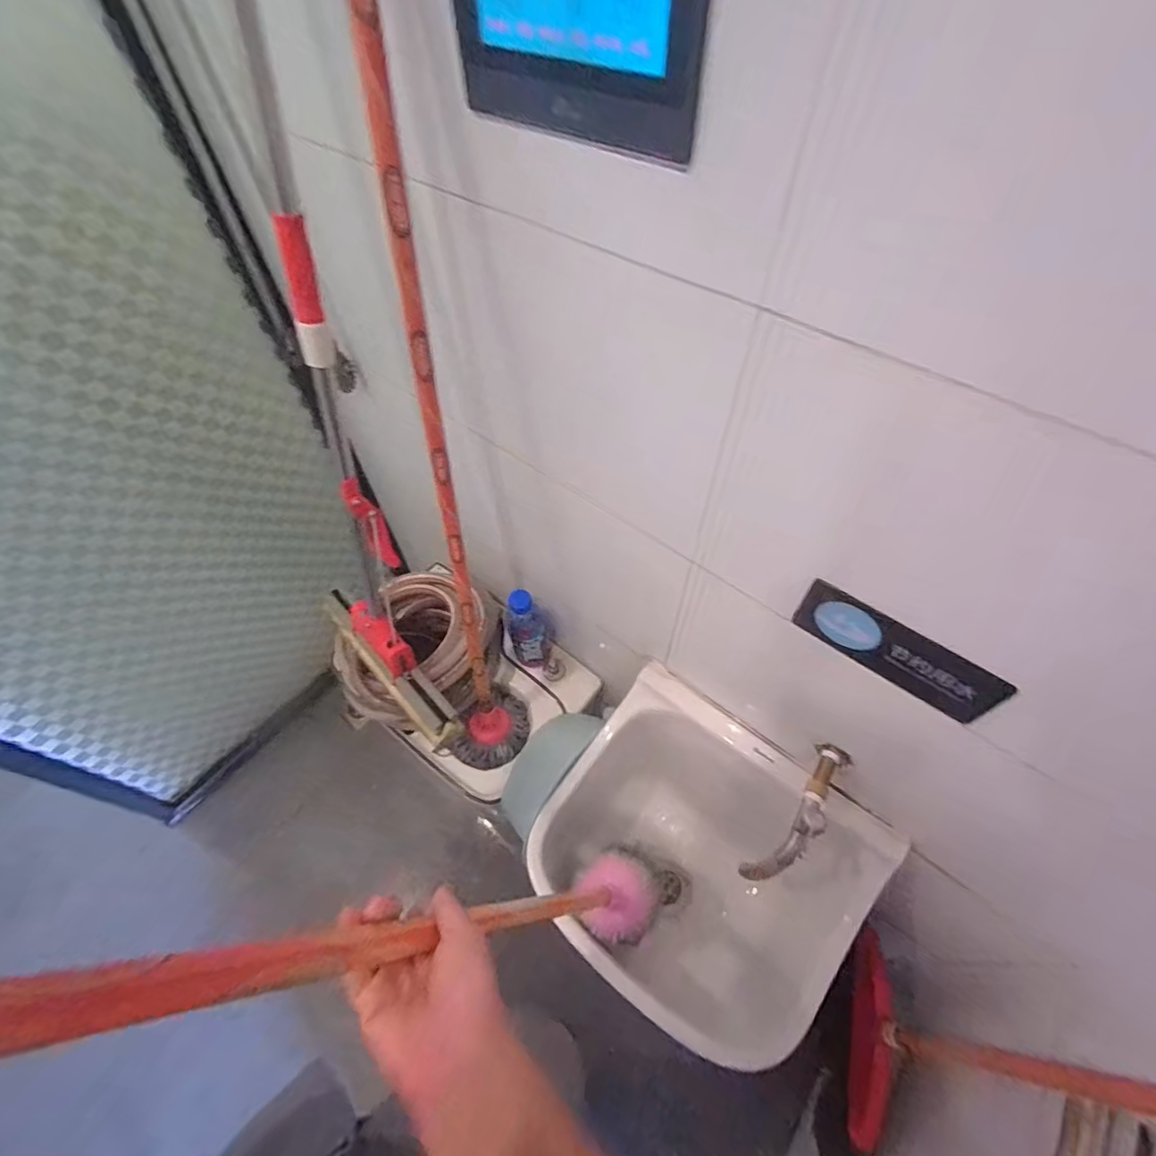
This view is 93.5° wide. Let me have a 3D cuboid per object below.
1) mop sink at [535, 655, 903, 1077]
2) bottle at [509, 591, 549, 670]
[{"bbox_3d":[0.164,0.445,0.839,0.420,0.322,0.362,35,63,22],"label":"mop sink"},{"bbox_3d":[-0.091,0.084,0.982,0.062,0.182,0.066,-13,56,-8],"label":"bottle"}]

